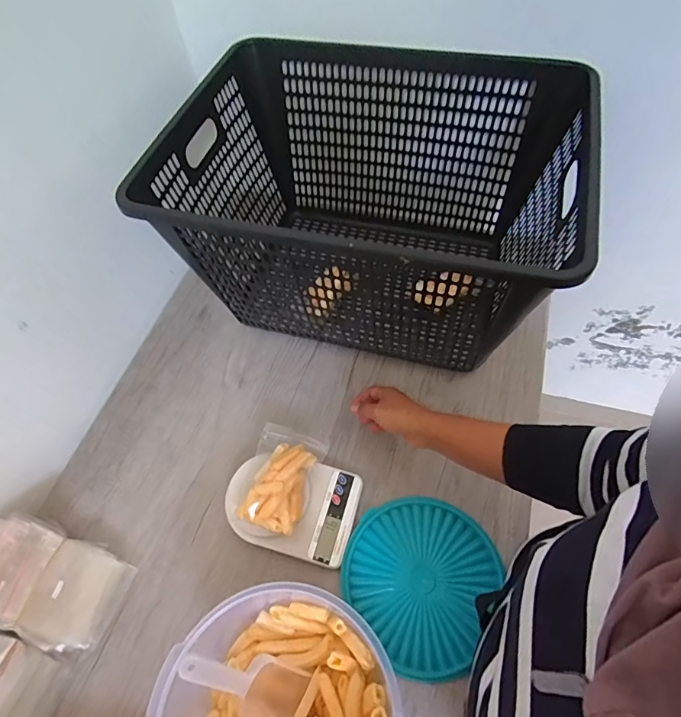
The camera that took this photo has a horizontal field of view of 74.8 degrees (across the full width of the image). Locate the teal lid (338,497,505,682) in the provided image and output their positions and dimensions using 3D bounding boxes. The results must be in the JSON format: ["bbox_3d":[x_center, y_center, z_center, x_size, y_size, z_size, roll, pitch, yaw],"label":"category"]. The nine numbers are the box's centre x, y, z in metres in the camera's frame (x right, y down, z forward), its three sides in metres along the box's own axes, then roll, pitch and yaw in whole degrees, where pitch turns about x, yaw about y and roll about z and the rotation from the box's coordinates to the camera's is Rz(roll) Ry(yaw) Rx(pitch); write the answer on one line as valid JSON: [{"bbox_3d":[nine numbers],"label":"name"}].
[{"bbox_3d":[0.100,0.283,0.581,0.186,0.020,0.193,-2,59,3],"label":"teal lid"}]

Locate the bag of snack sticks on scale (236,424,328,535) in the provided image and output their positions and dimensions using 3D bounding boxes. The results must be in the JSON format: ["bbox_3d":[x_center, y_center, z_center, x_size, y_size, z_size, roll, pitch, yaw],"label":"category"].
[{"bbox_3d":[-0.083,0.161,0.611,0.091,0.033,0.136,15,61,12],"label":"bag of snack sticks on scale"}]

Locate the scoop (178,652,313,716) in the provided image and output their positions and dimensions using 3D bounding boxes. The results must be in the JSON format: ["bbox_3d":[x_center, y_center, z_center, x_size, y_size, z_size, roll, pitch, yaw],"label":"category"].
[{"bbox_3d":[-0.090,0.313,0.431,0.037,0.142,0.056,2,53,42],"label":"scoop"}]

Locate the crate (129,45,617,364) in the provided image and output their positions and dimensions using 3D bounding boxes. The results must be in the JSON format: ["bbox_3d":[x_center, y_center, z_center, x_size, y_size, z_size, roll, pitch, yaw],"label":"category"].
[{"bbox_3d":[0.052,-0.229,0.720,0.534,0.322,0.434,13,60,11],"label":"crate"}]

